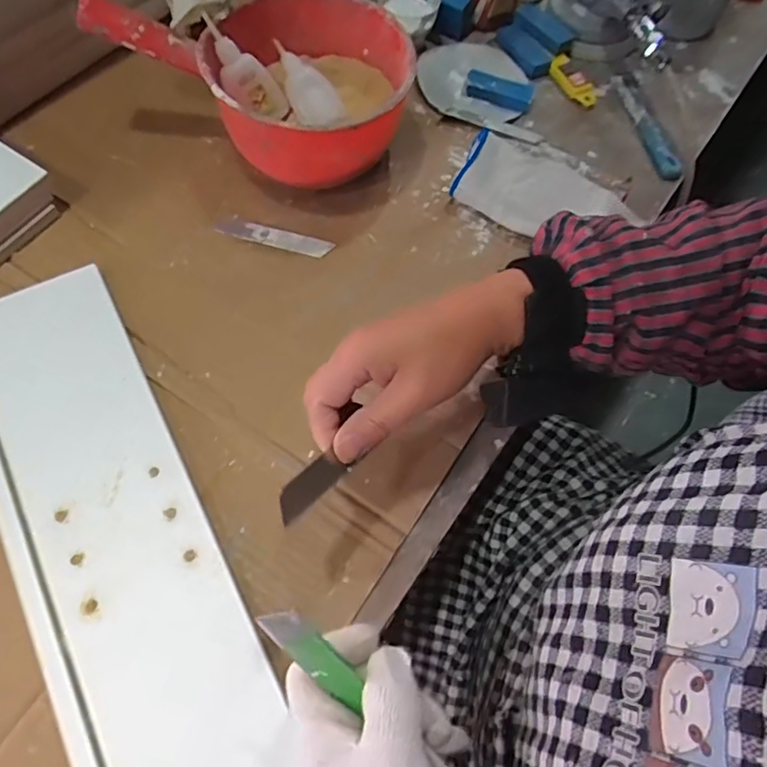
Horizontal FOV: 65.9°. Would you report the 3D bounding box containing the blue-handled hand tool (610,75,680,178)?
[{"bbox_3d":[0.263,-0.263,0.599,0.028,0.009,0.153,-7,64,-6],"label":"blue-handled hand tool"}]

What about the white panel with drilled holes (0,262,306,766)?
[{"bbox_3d":[-0.144,0.154,0.361,0.119,0.027,0.537,-25,67,-14],"label":"white panel with drilled holes"}]

